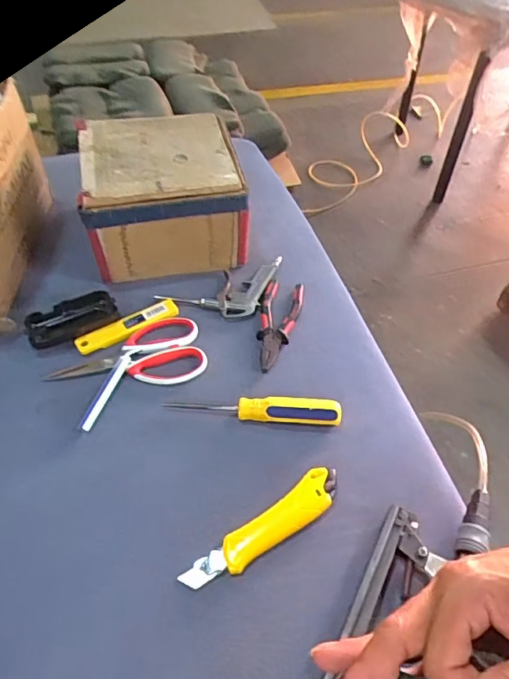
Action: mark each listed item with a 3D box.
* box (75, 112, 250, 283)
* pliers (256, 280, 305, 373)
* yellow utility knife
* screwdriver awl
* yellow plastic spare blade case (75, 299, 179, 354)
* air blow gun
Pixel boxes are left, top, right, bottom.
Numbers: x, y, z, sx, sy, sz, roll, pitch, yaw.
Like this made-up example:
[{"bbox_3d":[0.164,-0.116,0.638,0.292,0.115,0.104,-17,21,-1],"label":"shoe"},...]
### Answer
[{"bbox_3d":[-0.131,-0.210,0.716,0.210,0.134,0.221,-8,50,-9],"label":"box"},{"bbox_3d":[0.028,-0.021,0.640,0.053,0.015,0.156,11,50,8],"label":"pliers"},{"bbox_3d":[0.013,0.180,0.467,0.172,0.018,0.039,-30,56,-25],"label":"yellow utility knife"},{"bbox_3d":[-0.002,0.078,0.548,0.193,0.025,0.027,4,49,1],"label":"screwdriver awl"},{"bbox_3d":[-0.162,-0.019,0.628,0.134,0.012,0.026,-27,55,-23],"label":"yellow plastic spare blade case"},{"bbox_3d":[-0.044,-0.086,0.688,0.125,0.017,0.143,18,51,13],"label":"air blow gun"}]

